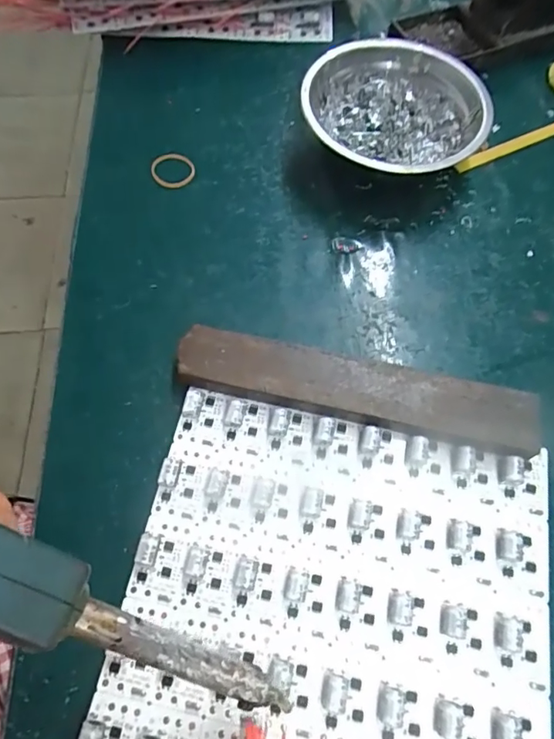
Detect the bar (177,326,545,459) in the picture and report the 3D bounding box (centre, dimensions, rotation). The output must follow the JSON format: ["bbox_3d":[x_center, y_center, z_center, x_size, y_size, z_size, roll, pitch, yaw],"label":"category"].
[{"bbox_3d":[0.044,0.012,0.280,0.199,0.017,0.034,12,66,5],"label":"bar"}]

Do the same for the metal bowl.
[{"bbox_3d":[0.081,-0.175,0.349,0.119,0.042,0.115,0,66,0],"label":"metal bowl"}]

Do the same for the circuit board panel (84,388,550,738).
[{"bbox_3d":[0.025,0.131,0.230,0.197,0.011,0.224,11,66,5],"label":"circuit board panel"}]

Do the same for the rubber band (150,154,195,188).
[{"bbox_3d":[-0.075,-0.144,0.357,0.031,0.005,0.030,-9,66,-4],"label":"rubber band"}]

